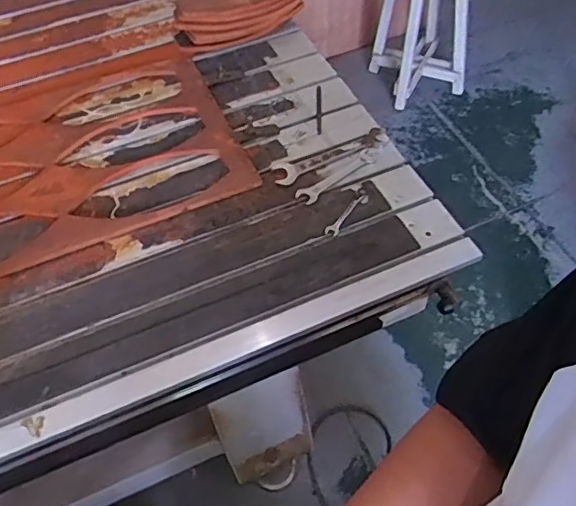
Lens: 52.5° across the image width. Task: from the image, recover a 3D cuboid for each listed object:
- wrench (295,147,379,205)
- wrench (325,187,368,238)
[{"bbox_3d":[0.102,-0.154,1.141,0.199,0.010,0.040,-37,61,-21],"label":"wrench"},{"bbox_3d":[0.113,-0.078,1.083,0.030,0.004,0.132,29,61,21],"label":"wrench"}]

